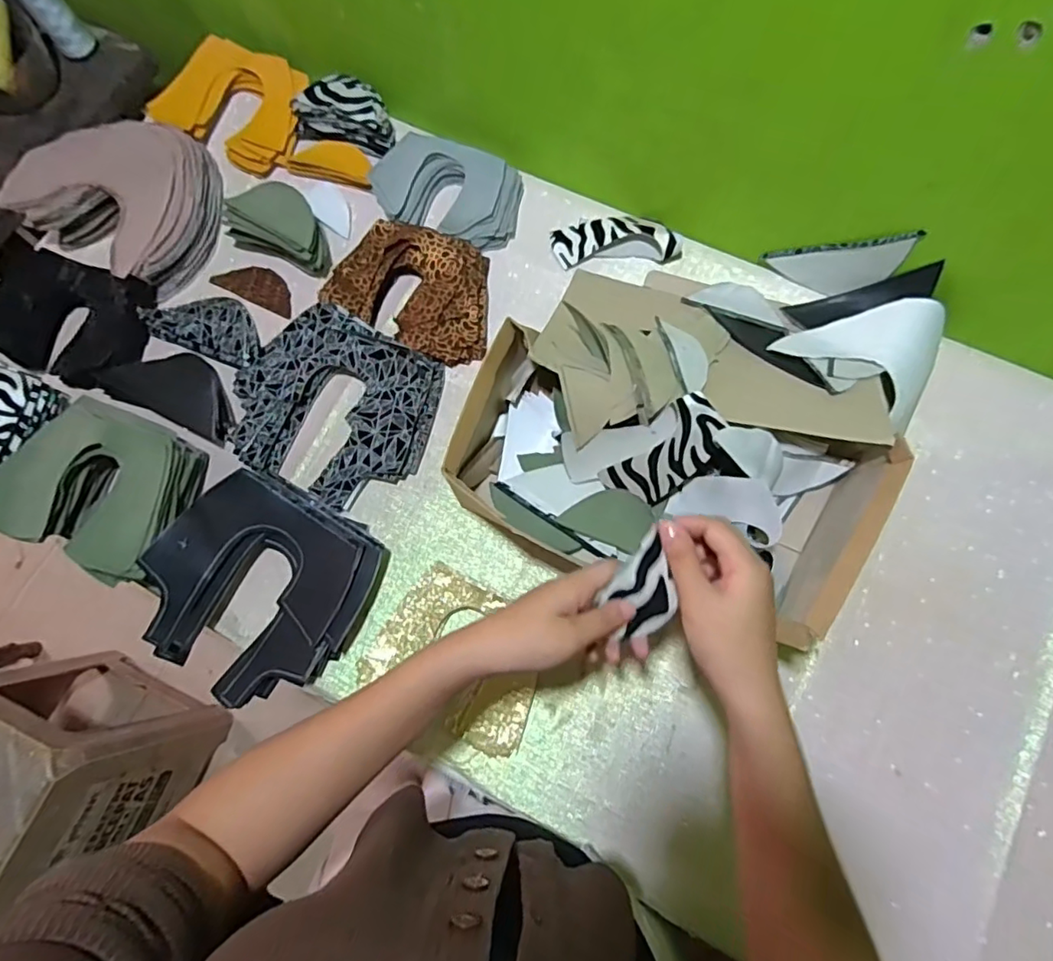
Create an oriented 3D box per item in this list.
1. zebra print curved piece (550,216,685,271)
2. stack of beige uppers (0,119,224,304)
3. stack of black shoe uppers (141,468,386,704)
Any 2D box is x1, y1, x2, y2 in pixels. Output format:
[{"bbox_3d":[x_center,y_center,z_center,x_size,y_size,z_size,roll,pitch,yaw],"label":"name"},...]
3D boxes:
[{"bbox_3d":[0.101,-0.269,0.636,0.141,0.028,0.058,-2,74,1],"label":"zebra print curved piece"},{"bbox_3d":[-0.443,-0.325,0.655,0.183,0.073,0.183,29,77,10],"label":"stack of beige uppers"},{"bbox_3d":[-0.253,0.101,0.544,0.193,0.043,0.192,28,77,10],"label":"stack of black shoe uppers"}]

